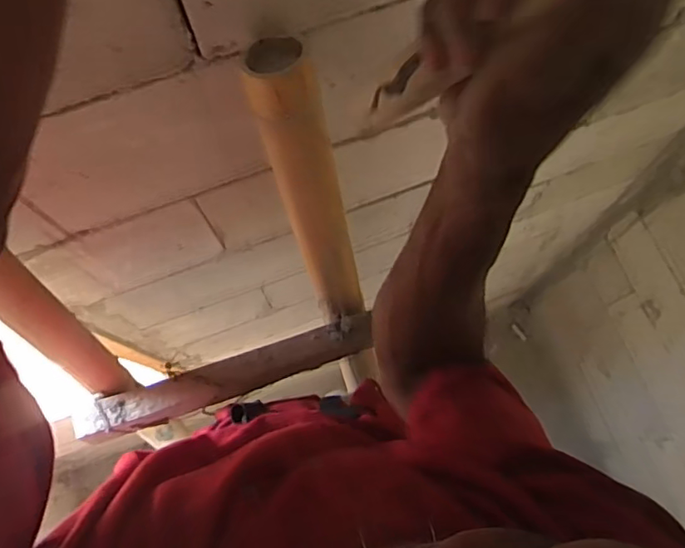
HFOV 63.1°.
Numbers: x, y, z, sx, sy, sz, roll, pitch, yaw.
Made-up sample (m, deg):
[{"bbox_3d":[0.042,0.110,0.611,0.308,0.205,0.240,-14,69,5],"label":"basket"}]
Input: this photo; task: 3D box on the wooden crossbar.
[{"bbox_3d":[-0.150,0.129,0.709,0.366,0.051,0.057,-19,74,-5],"label":"wooden crossbar"}]

